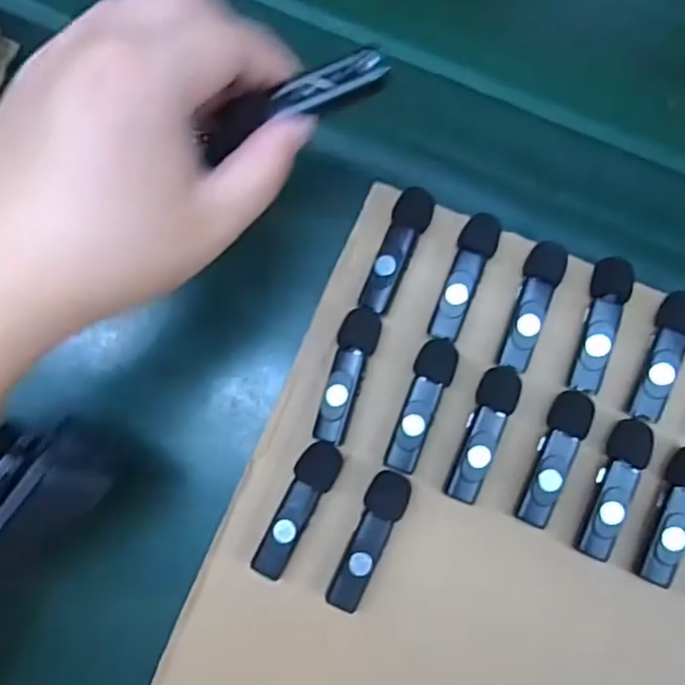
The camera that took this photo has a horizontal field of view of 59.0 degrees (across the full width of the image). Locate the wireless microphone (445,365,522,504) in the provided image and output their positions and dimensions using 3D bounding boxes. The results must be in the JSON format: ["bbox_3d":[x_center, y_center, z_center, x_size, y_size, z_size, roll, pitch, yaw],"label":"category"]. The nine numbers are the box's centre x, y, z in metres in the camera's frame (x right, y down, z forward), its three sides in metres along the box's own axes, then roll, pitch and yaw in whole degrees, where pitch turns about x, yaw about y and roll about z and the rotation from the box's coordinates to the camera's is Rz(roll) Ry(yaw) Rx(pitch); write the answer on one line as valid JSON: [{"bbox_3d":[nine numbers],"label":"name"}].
[{"bbox_3d":[0.065,0.043,0.288,0.018,0.017,0.065,25,79,4],"label":"wireless microphone"}]

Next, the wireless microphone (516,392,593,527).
[{"bbox_3d":[0.099,0.054,0.286,0.019,0.017,0.064,25,79,4],"label":"wireless microphone"}]

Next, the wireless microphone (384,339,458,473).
[{"bbox_3d":[0.038,0.030,0.291,0.019,0.017,0.064,17,79,3],"label":"wireless microphone"}]

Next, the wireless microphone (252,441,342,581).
[{"bbox_3d":[-0.020,0.078,0.284,0.020,0.017,0.065,23,79,4],"label":"wireless microphone"}]

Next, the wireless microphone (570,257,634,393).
[{"bbox_3d":[0.125,-0.009,0.294,0.016,0.018,0.068,16,79,2],"label":"wireless microphone"}]

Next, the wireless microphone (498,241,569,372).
[{"bbox_3d":[0.093,-0.017,0.295,0.018,0.017,0.062,16,79,2],"label":"wireless microphone"}]

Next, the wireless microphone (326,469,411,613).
[{"bbox_3d":[0.013,0.092,0.282,0.020,0.018,0.065,20,79,3],"label":"wireless microphone"}]

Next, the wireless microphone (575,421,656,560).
[{"bbox_3d":[0.126,0.068,0.282,0.015,0.014,0.066,24,79,4],"label":"wireless microphone"}]

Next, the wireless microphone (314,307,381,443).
[{"bbox_3d":[0.002,0.016,0.292,0.019,0.016,0.065,15,79,2],"label":"wireless microphone"}]

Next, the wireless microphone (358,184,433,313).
[{"bbox_3d":[0.027,-0.045,0.299,0.019,0.016,0.065,22,79,4],"label":"wireless microphone"}]

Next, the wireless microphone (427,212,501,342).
[{"bbox_3d":[0.058,-0.032,0.298,0.019,0.016,0.064,25,79,4],"label":"wireless microphone"}]

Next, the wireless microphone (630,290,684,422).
[{"bbox_3d":[0.155,0.007,0.291,0.017,0.015,0.065,21,79,3],"label":"wireless microphone"}]

